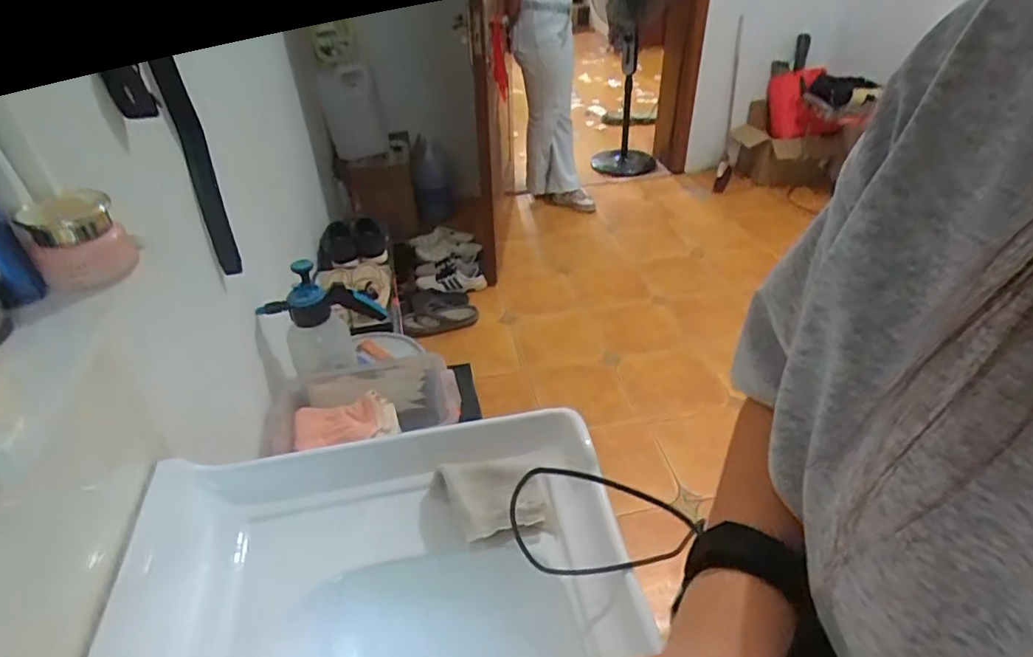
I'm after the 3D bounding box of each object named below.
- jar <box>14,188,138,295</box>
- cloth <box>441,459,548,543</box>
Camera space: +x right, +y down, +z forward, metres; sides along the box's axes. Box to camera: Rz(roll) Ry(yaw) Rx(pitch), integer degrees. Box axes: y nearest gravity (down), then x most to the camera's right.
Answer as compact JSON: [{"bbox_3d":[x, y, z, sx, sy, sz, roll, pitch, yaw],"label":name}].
[{"bbox_3d":[-0.296,-0.061,0.392,0.053,0.058,0.050,-29,45,-30],"label":"jar"},{"bbox_3d":[-0.018,0.183,0.650,0.106,0.029,0.089,-14,39,-15],"label":"cloth"}]

